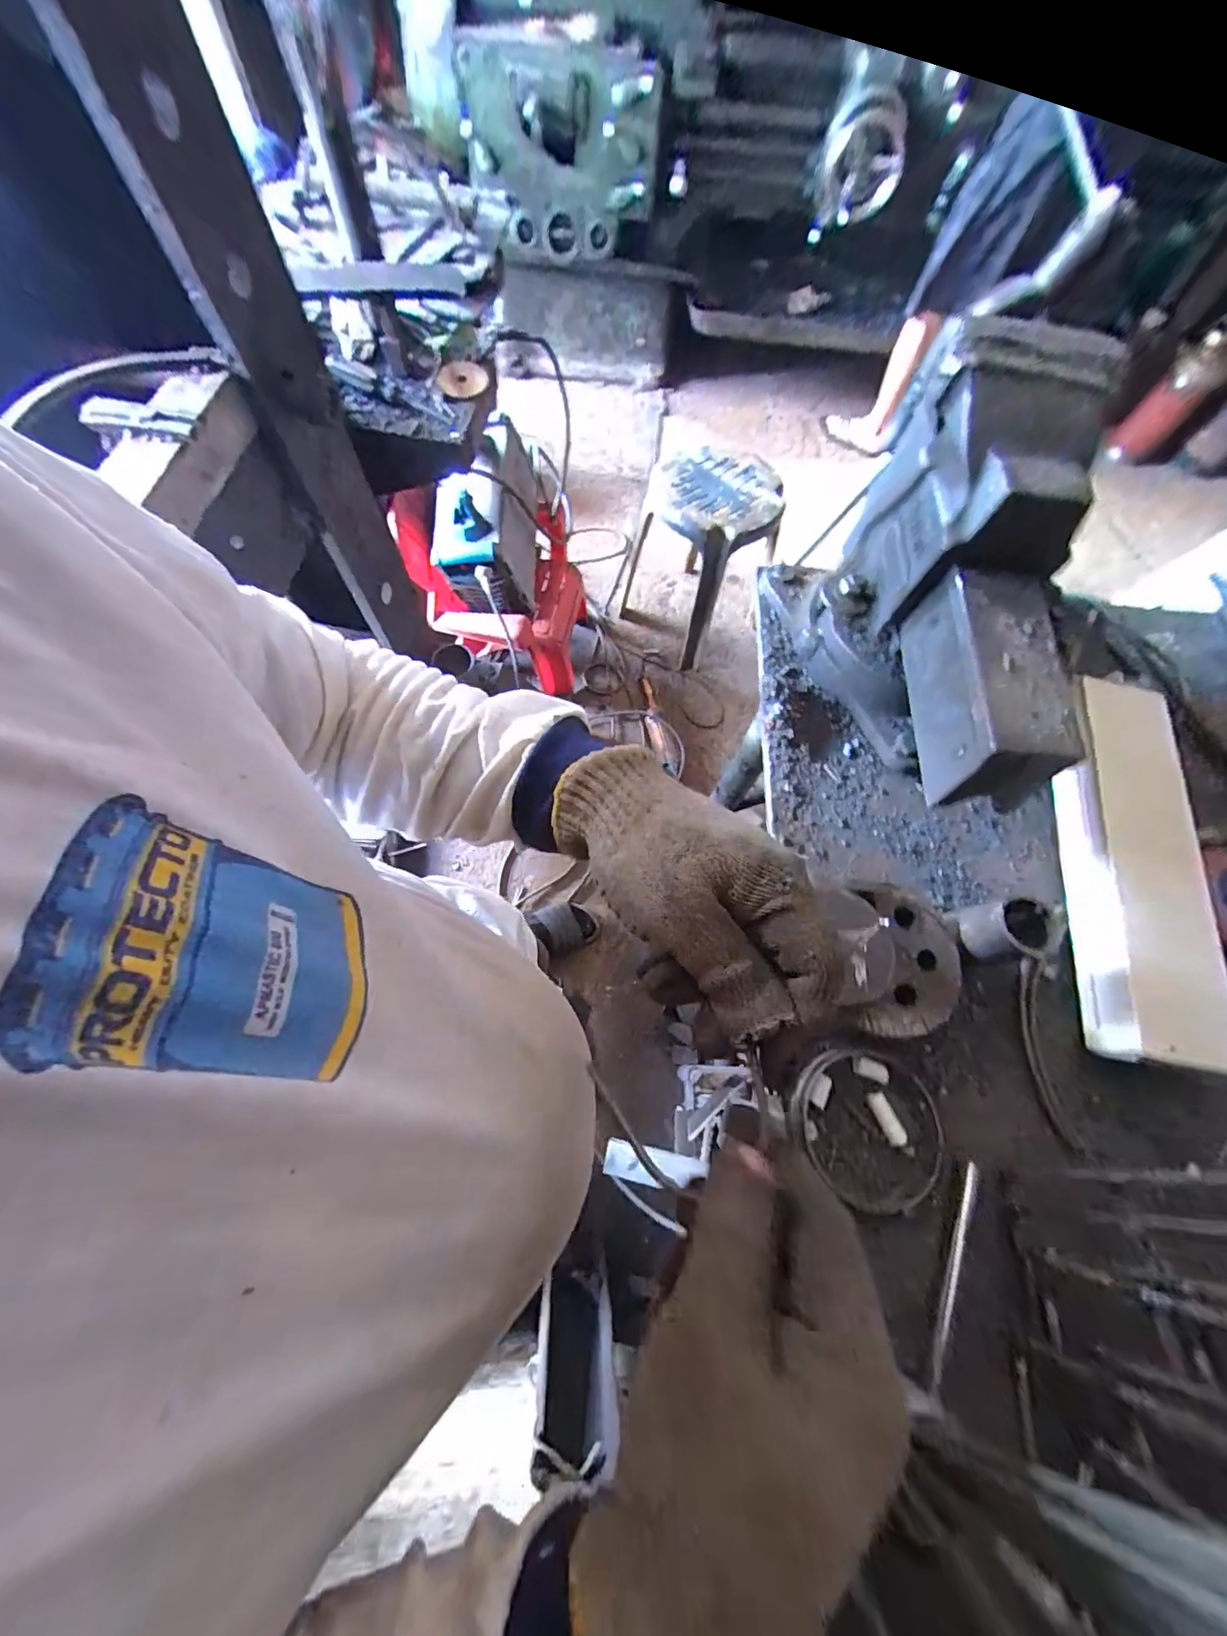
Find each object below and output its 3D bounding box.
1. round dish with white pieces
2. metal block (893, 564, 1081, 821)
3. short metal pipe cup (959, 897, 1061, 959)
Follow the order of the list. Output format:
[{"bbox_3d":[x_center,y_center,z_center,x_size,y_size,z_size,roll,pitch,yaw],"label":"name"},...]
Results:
[{"bbox_3d":[0.170,0.202,0.357,0.085,0.020,0.096,-39,74,-17],"label":"round dish with white pieces"},{"bbox_3d":[0.264,-0.091,0.383,0.069,0.077,0.158,3,67,-2],"label":"metal block"},{"bbox_3d":[0.262,0.075,0.353,0.038,0.036,0.034,1,67,-3],"label":"short metal pipe cup"}]

